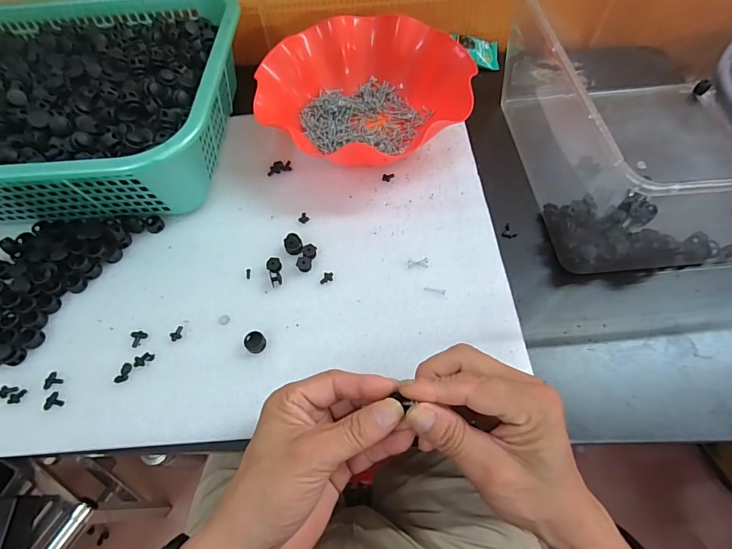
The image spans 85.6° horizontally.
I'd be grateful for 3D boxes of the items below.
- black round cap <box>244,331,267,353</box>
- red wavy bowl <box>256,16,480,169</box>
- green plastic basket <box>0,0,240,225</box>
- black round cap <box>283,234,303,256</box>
[{"bbox_3d":[-0.094,0.058,0.337,0.017,0.010,0.017,-1,62,2],"label":"black round cap"},{"bbox_3d":[-0.004,-0.199,0.444,0.220,0.059,0.208,-40,67,-17],"label":"red wavy bowl"},{"bbox_3d":[-0.332,-0.191,0.428,0.379,0.096,0.287,-3,61,1],"label":"green plastic basket"},{"bbox_3d":[-0.069,-0.028,0.380,0.016,0.016,0.018,-20,62,-8],"label":"black round cap"}]

